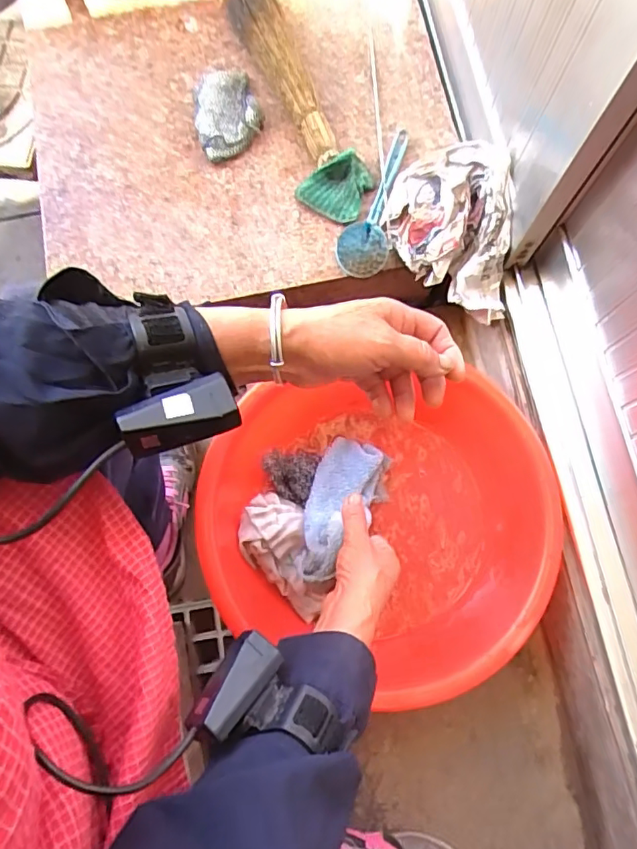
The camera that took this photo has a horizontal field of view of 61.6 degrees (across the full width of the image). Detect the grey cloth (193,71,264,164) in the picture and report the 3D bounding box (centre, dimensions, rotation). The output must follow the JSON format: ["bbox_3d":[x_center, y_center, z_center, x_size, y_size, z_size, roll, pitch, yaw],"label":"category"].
[{"bbox_3d":[-0.116,-0.389,0.659,0.080,0.029,0.127,-19,78,-4],"label":"grey cloth"}]

